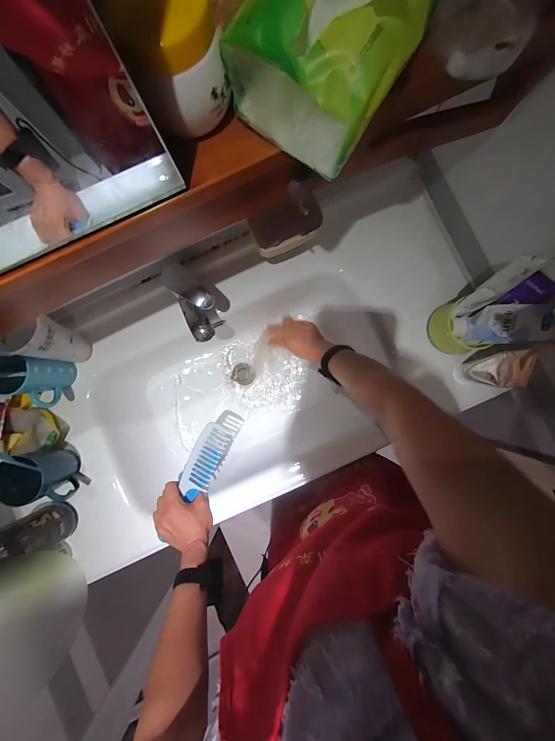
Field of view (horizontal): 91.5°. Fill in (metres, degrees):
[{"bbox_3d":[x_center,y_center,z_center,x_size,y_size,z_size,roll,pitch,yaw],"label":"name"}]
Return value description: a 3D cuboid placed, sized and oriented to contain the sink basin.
[{"bbox_3d":[-0.041,0.012,0.612,0.905,0.163,0.489,-24,87,0],"label":"sink basin"}]

